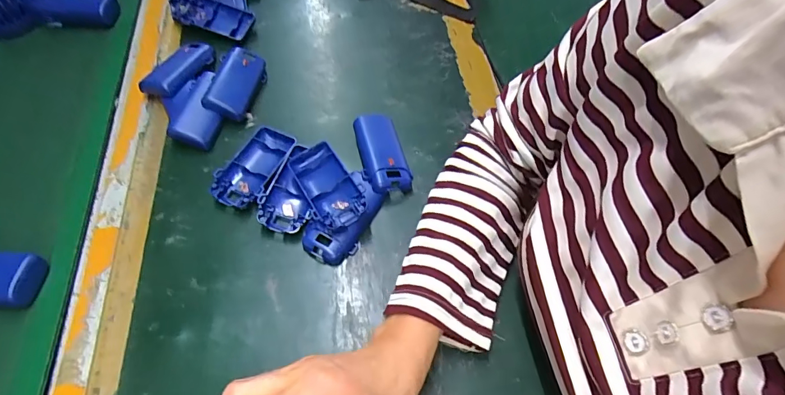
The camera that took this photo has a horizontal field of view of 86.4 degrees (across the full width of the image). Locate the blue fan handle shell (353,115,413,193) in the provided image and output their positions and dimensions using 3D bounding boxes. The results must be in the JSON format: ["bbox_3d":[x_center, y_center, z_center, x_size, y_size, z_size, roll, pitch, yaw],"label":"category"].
[{"bbox_3d":[-0.012,-0.046,0.420,0.043,0.031,0.094,-12,60,-7],"label":"blue fan handle shell"}]

